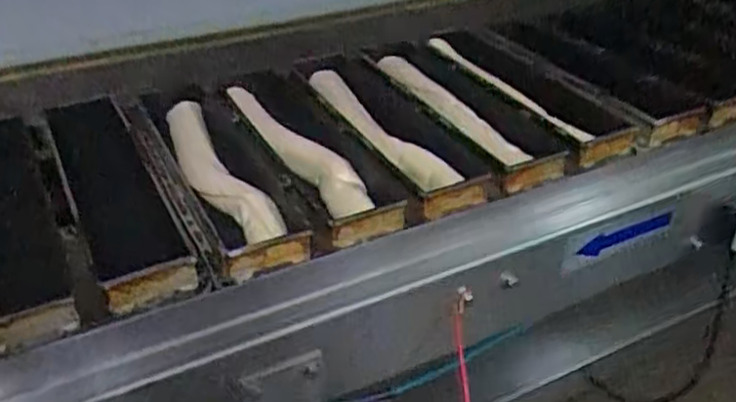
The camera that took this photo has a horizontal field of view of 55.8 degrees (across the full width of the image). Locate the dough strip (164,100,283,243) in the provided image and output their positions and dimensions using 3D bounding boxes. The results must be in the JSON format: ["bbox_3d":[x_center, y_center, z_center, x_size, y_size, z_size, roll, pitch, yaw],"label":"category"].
[{"bbox_3d":[-0.193,-0.040,0.873,0.071,0.039,0.366,-20,39,-23],"label":"dough strip"}]

